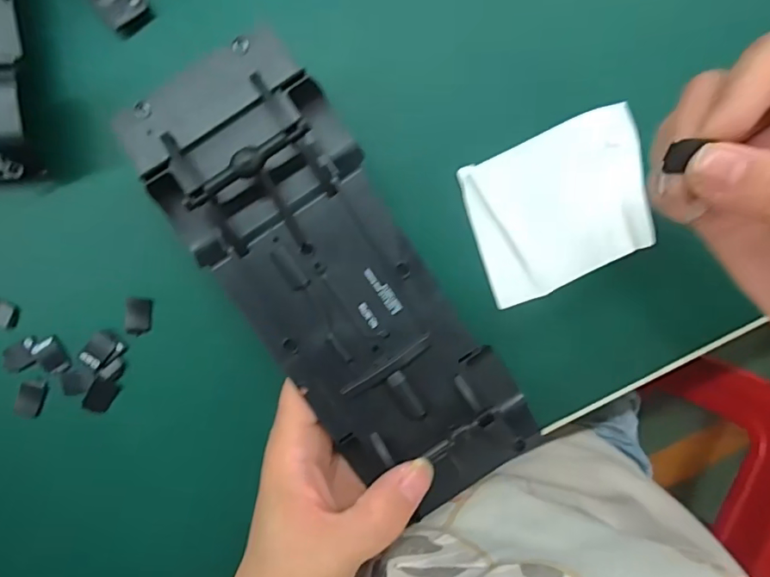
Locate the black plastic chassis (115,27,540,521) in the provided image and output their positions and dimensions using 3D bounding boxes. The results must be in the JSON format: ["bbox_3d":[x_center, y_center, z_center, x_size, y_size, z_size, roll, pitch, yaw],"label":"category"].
[{"bbox_3d":[-0.018,-0.002,0.198,0.072,0.032,0.190,-36,95,-1],"label":"black plastic chassis"}]

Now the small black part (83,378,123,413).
[{"bbox_3d":[-0.131,0.050,0.236,0.011,0.004,0.016,31,91,-5],"label":"small black part"}]

